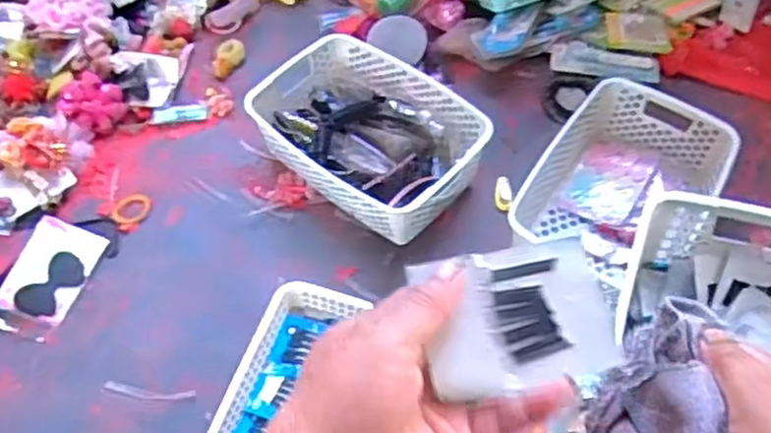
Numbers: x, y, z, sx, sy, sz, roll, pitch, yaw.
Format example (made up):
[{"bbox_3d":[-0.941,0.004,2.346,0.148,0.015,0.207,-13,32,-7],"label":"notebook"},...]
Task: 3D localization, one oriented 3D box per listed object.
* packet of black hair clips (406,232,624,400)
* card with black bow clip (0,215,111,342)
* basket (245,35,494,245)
[{"bbox_3d":[0.058,0.045,0.324,0.084,0.009,0.062,-11,72,-11],"label":"packet of black hair clips"},{"bbox_3d":[-0.425,0.077,0.907,0.088,0.010,0.151,22,63,-4],"label":"card with black bow clip"},{"bbox_3d":[-0.029,-0.107,0.974,0.294,0.118,0.218,33,62,20],"label":"basket"}]

